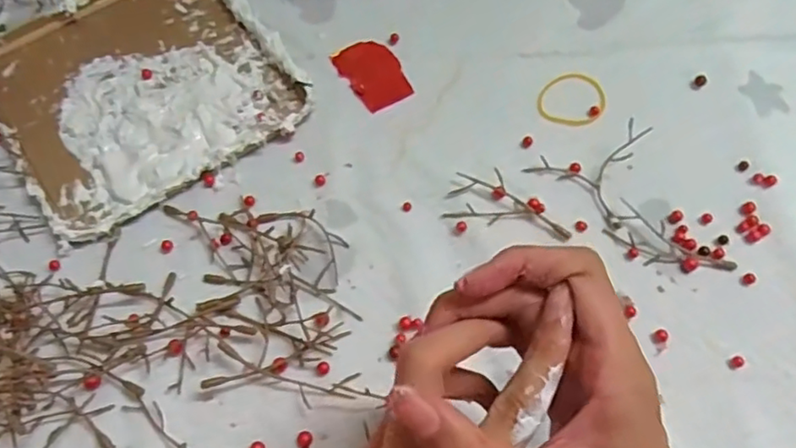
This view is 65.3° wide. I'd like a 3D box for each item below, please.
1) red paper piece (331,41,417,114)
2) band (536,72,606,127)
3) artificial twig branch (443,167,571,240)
[{"bbox_3d":[-0.018,-0.112,0.458,0.042,0.004,0.060,-28,68,-15],"label":"red paper piece"},{"bbox_3d":[0.127,-0.092,0.451,0.047,0.004,0.049,1,64,-2],"label":"band"},{"bbox_3d":[0.073,-0.014,0.405,0.078,0.011,0.033,11,64,3],"label":"artificial twig branch"}]

